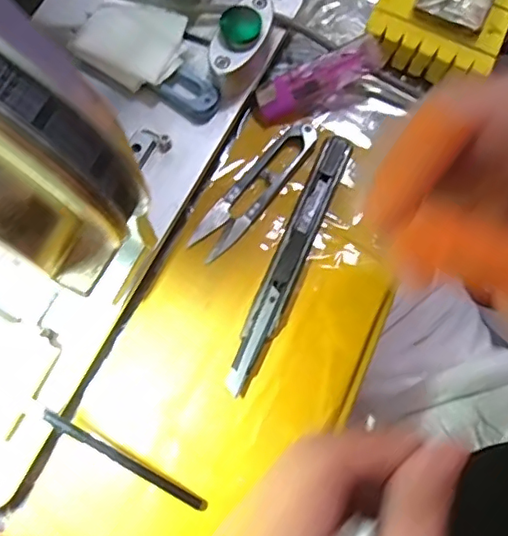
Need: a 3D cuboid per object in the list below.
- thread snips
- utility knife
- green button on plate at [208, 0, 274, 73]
[{"bbox_3d":[0.002,-0.047,0.330,0.023,0.007,0.101,39,77,8],"label":"thread snips"},{"bbox_3d":[0.021,-0.006,0.314,0.016,0.006,0.158,22,75,4],"label":"utility knife"},{"bbox_3d":[-0.007,-0.132,0.329,0.026,0.029,0.056,20,75,4],"label":"green button on plate"}]

